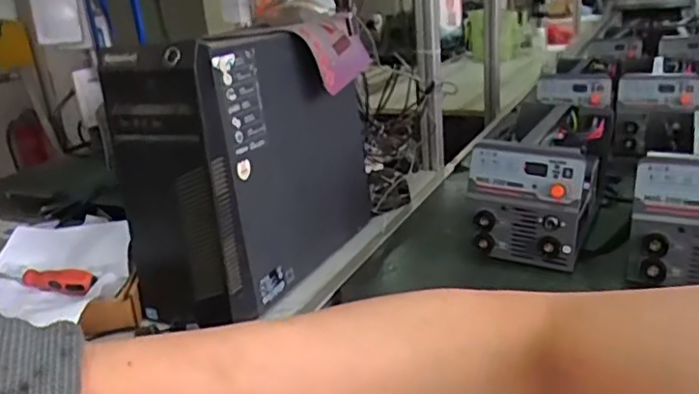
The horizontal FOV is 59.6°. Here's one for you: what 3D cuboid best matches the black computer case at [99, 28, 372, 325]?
[{"bbox_3d":[-0.141,-0.061,0.930,0.191,0.354,0.418,5,23,26],"label":"black computer case"}]

